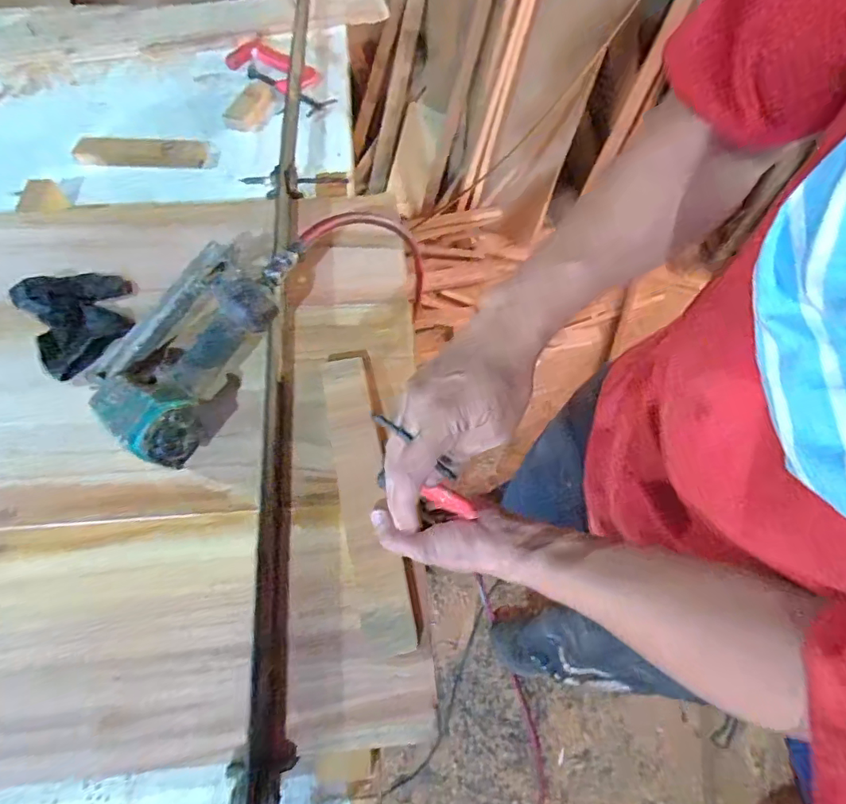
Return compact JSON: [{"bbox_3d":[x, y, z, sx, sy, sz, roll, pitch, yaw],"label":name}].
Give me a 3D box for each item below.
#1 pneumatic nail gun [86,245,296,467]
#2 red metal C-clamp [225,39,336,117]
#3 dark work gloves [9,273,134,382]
[{"bbox_3d":[-0.240,-0.068,0.516,0.155,0.075,0.250,26,68,10],"label":"pneumatic nail gun"},{"bbox_3d":[-0.250,-0.602,0.909,0.236,0.036,0.112,37,70,14],"label":"red metal C-clamp"},{"bbox_3d":[-0.387,-0.097,0.566,0.109,0.032,0.131,-33,70,-15],"label":"dark work gloves"}]

